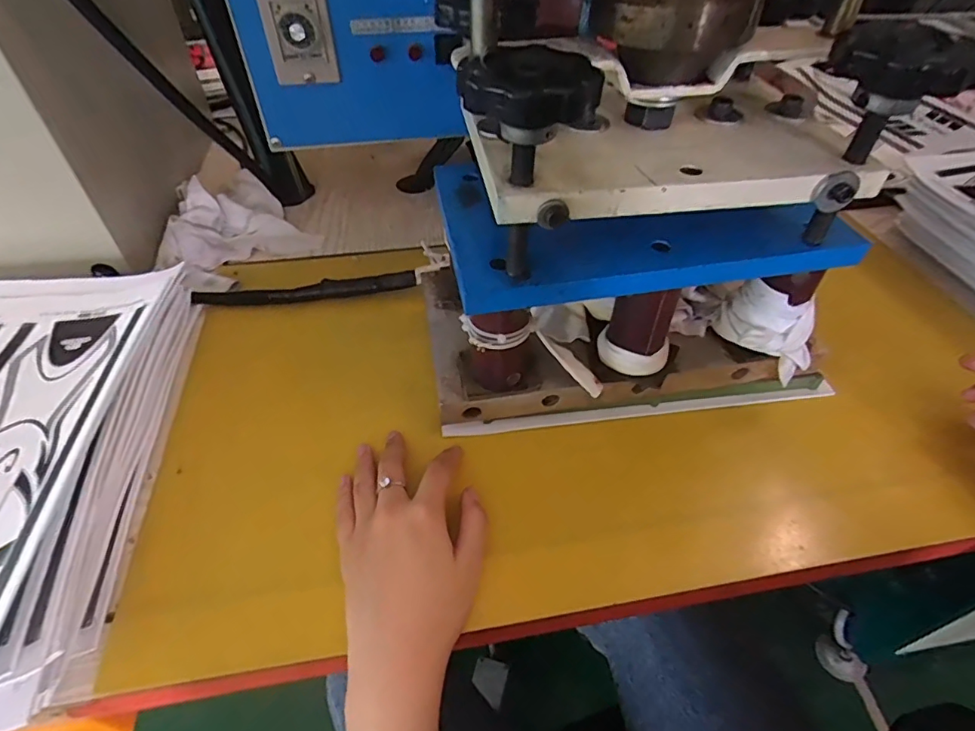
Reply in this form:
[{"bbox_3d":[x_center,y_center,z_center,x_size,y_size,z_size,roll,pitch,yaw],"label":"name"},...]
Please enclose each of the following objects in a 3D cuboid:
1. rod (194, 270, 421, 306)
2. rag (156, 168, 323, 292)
[{"bbox_3d":[-0.173,-0.069,0.507,0.207,0.014,0.022,-5,47,-4],"label":"rod"},{"bbox_3d":[-0.287,-0.162,0.585,0.152,0.046,0.201,-25,51,-20],"label":"rag"}]

